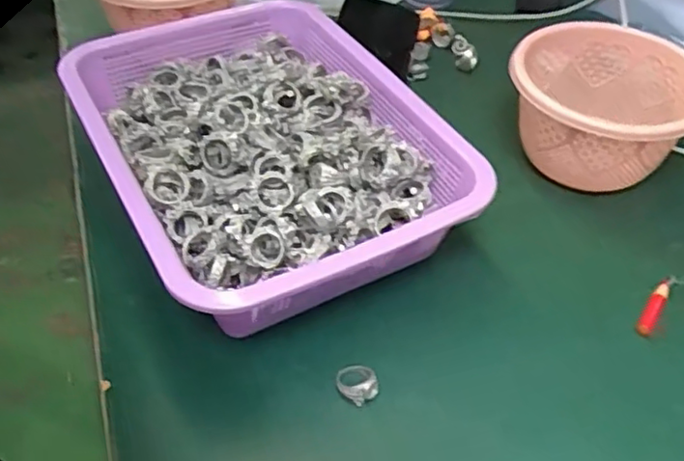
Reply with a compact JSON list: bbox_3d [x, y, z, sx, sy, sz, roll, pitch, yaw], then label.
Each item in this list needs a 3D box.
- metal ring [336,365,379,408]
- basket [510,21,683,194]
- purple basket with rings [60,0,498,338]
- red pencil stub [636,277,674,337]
[{"bbox_3d":[0.009,0.093,0.405,0.023,0.008,0.025,1,49,-1],"label":"metal ring"},{"bbox_3d":[0.207,-0.095,0.540,0.143,0.089,0.136,0,46,0],"label":"basket"},{"bbox_3d":[-0.056,-0.061,0.495,0.228,0.072,0.310,-22,50,-20],"label":"purple basket with rings"},{"bbox_3d":[0.217,0.052,0.458,0.012,0.010,0.060,30,55,22],"label":"red pencil stub"}]

